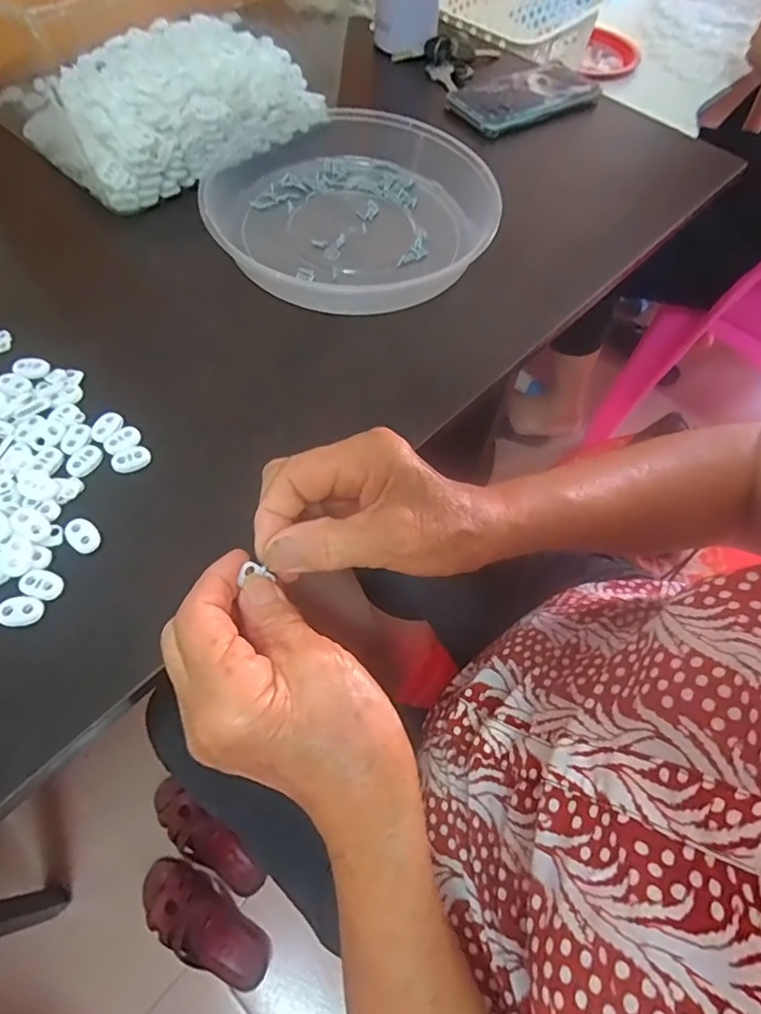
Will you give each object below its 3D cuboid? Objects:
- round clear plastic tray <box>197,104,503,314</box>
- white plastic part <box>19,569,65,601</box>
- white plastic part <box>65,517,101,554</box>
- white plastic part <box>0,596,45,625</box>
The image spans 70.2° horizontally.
[{"bbox_3d":[-0.027,-0.248,0.446,0.227,0.035,0.224,2,62,-3],"label":"round clear plastic tray"},{"bbox_3d":[-0.185,0.042,0.295,0.021,0.005,0.015,16,62,5],"label":"white plastic part"},{"bbox_3d":[-0.171,0.016,0.309,0.015,0.004,0.022,-40,71,-21],"label":"white plastic part"},{"bbox_3d":[-0.191,0.054,0.286,0.023,0.004,0.015,-4,63,-6],"label":"white plastic part"}]

